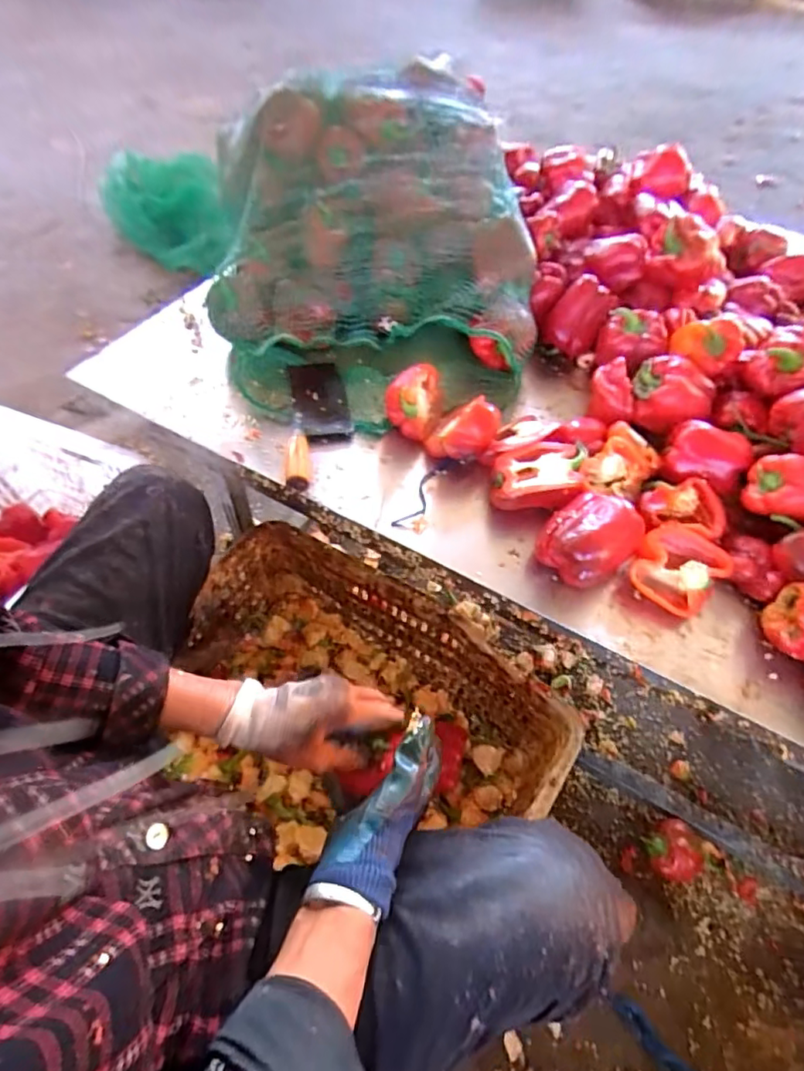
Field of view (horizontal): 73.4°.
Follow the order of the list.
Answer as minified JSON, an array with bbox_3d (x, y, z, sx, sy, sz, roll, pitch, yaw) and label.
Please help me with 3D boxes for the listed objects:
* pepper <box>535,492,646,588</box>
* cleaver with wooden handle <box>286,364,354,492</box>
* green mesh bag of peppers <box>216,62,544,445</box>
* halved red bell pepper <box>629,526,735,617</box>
[{"bbox_3d":[0.218,0.003,0.632,0.106,0.078,0.093,-35,64,-25],"label":"pepper"},{"bbox_3d":[-0.117,-0.168,0.756,0.086,0.031,0.264,-4,55,-6],"label":"cleaver with wooden handle"},{"bbox_3d":[-0.051,-0.446,0.818,0.456,0.267,0.520,-8,56,-9],"label":"green mesh bag of peppers"},{"bbox_3d":[0.322,0.040,0.631,0.092,0.049,0.090,2,55,-2],"label":"halved red bell pepper"}]

